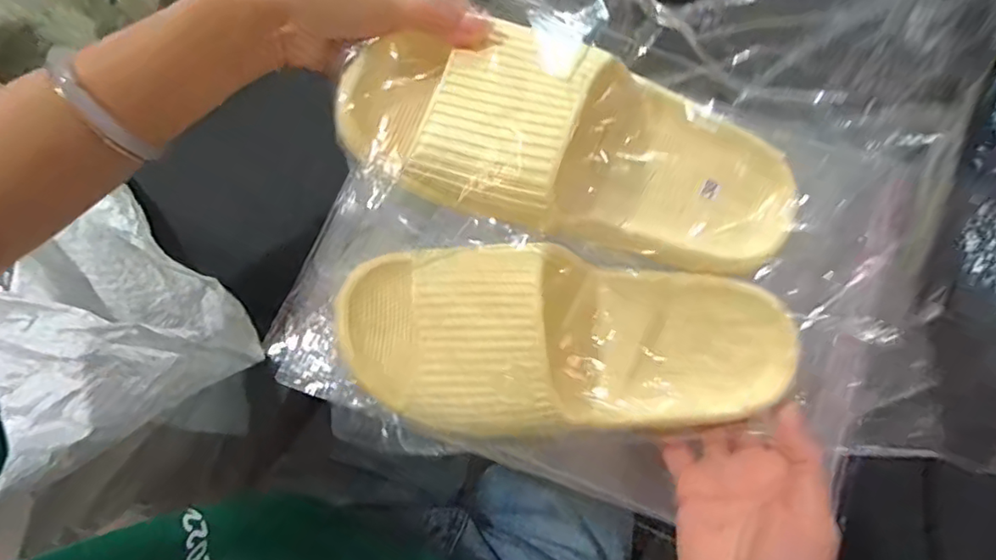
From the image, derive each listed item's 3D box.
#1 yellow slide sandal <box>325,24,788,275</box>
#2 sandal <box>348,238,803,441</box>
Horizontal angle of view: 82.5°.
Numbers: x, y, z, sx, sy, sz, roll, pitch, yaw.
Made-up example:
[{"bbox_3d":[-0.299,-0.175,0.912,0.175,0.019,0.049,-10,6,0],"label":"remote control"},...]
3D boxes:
[{"bbox_3d":[0.043,-0.070,0.299,0.243,0.057,0.085,13,76,-11],"label":"yellow slide sandal"},{"bbox_3d":[0.038,0.035,0.303,0.242,0.062,0.090,4,76,-4],"label":"sandal"}]

